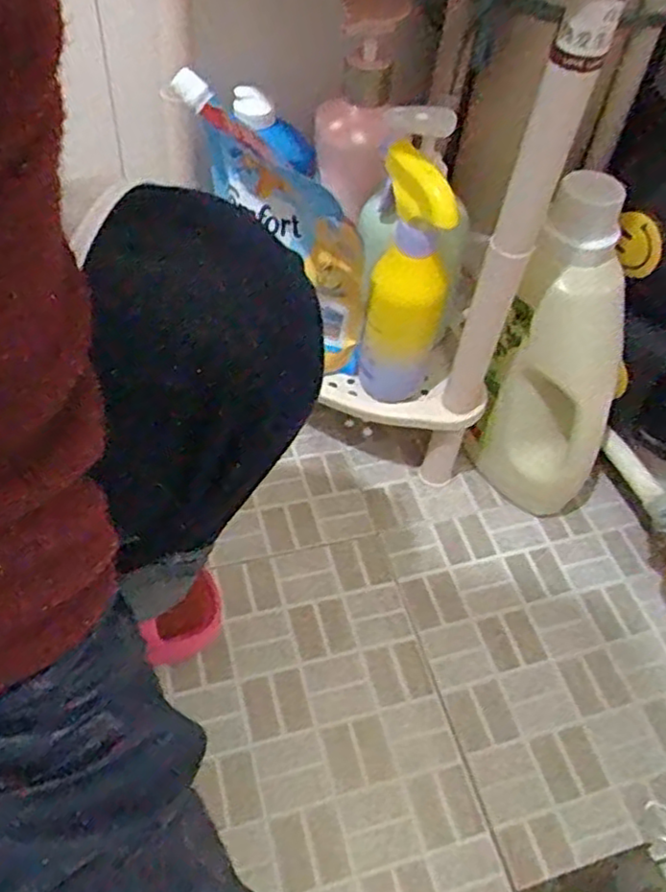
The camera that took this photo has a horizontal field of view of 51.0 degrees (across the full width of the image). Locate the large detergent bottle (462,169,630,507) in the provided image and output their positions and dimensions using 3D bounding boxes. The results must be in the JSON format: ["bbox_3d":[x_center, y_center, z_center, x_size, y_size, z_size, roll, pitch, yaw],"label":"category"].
[{"bbox_3d":[0.187,-0.060,0.566,0.110,0.281,0.083,28,55,17],"label":"large detergent bottle"}]

